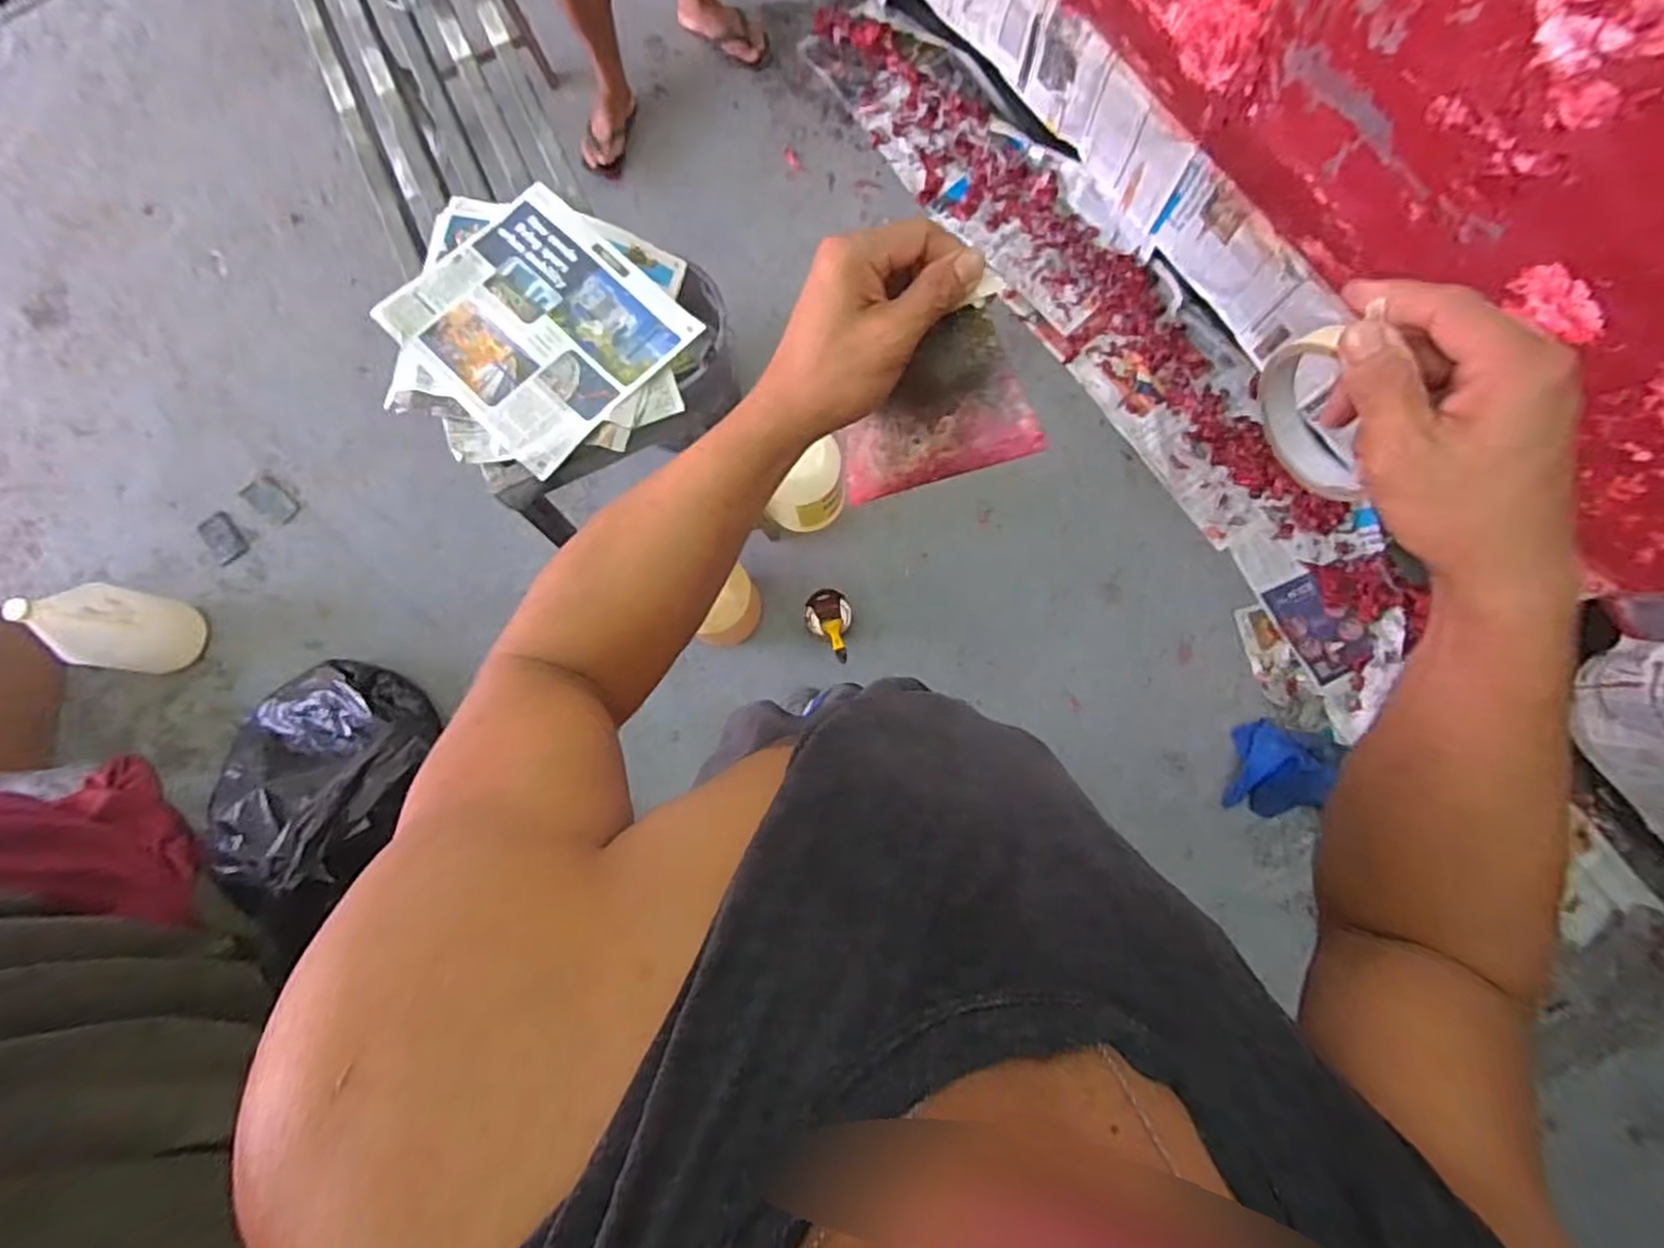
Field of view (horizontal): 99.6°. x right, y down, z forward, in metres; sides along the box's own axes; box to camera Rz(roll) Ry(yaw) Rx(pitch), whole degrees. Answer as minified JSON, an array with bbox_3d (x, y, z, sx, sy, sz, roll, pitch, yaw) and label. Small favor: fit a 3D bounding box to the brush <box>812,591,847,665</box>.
[{"bbox_3d":[0.002,0.007,1.400,0.056,0.041,0.181,-14,44,-1],"label":"brush"}]

